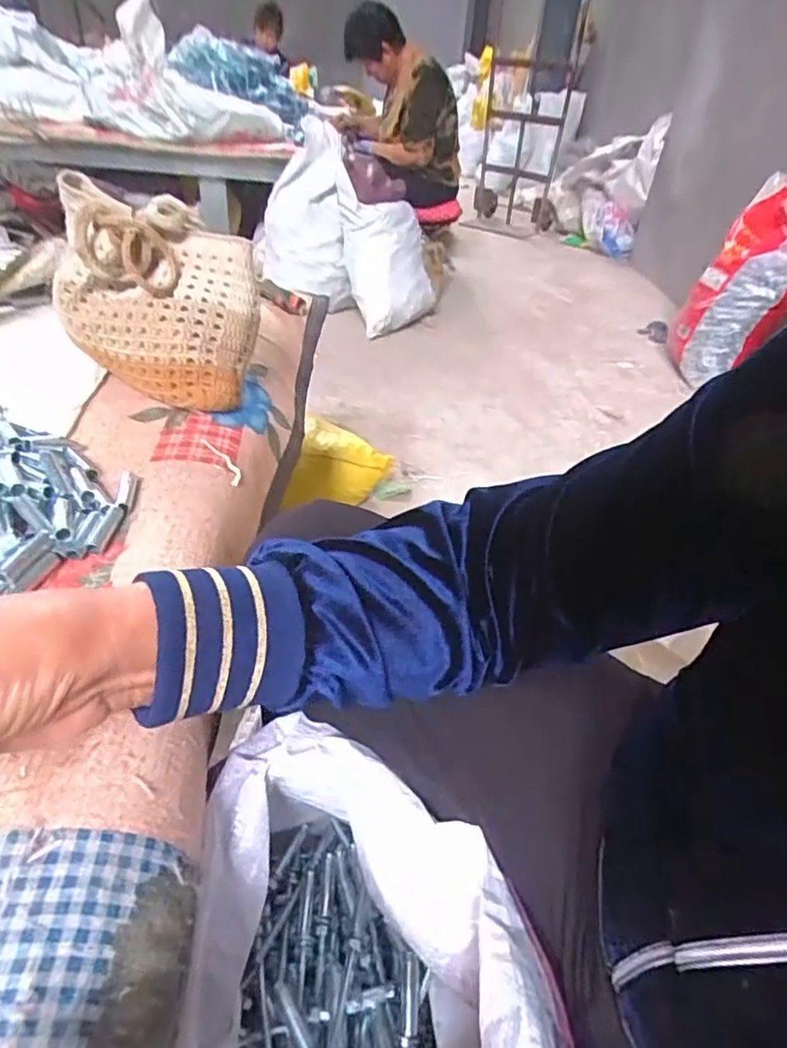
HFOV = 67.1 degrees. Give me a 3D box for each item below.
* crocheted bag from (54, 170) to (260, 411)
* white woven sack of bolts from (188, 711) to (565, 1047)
[{"bbox_3d":[-0.223,-0.211,0.567,0.171,0.167,0.094,13,40,10],"label":"crocheted bag"},{"bbox_3d":[-0.018,0.303,0.366,0.184,0.221,0.293,-1,39,-8],"label":"white woven sack of bolts"}]

